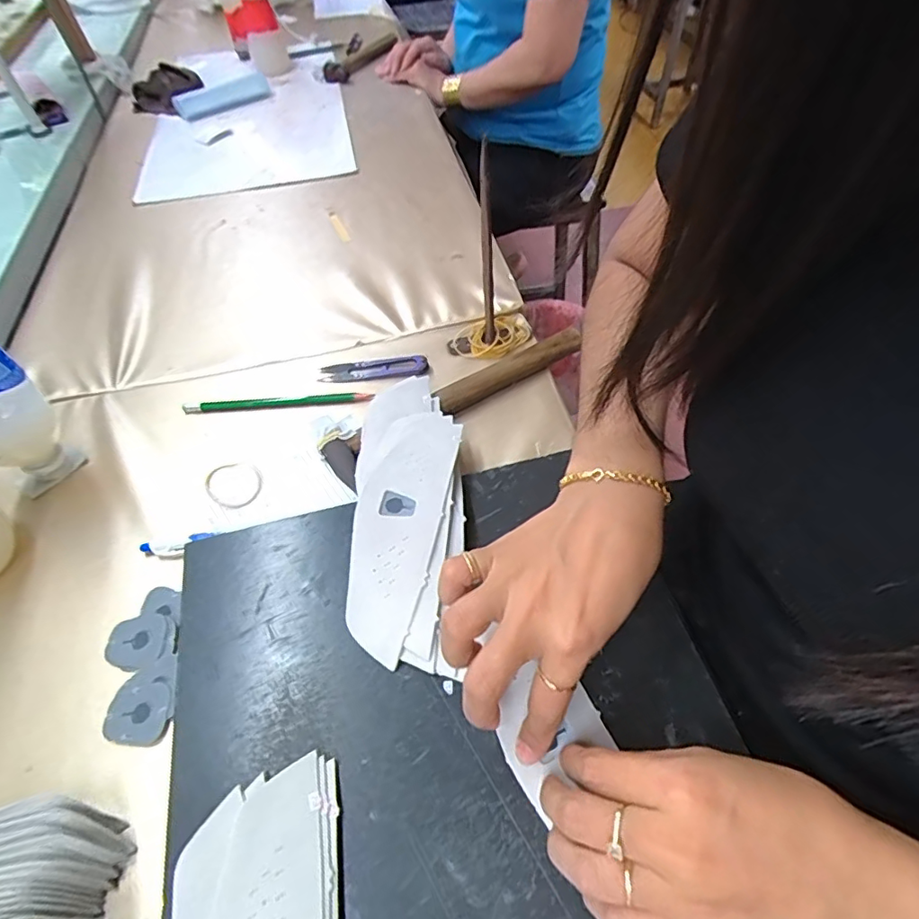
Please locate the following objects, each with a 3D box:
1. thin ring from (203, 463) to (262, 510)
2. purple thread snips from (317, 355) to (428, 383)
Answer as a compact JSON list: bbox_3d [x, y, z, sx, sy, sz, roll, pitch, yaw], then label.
[{"bbox_3d":[-0.180,0.019,0.429,0.051,0.005,0.039,28,60,22],"label":"thin ring"},{"bbox_3d":[-0.081,-0.085,0.501,0.100,0.009,0.022,-6,53,-1],"label":"purple thread snips"}]

